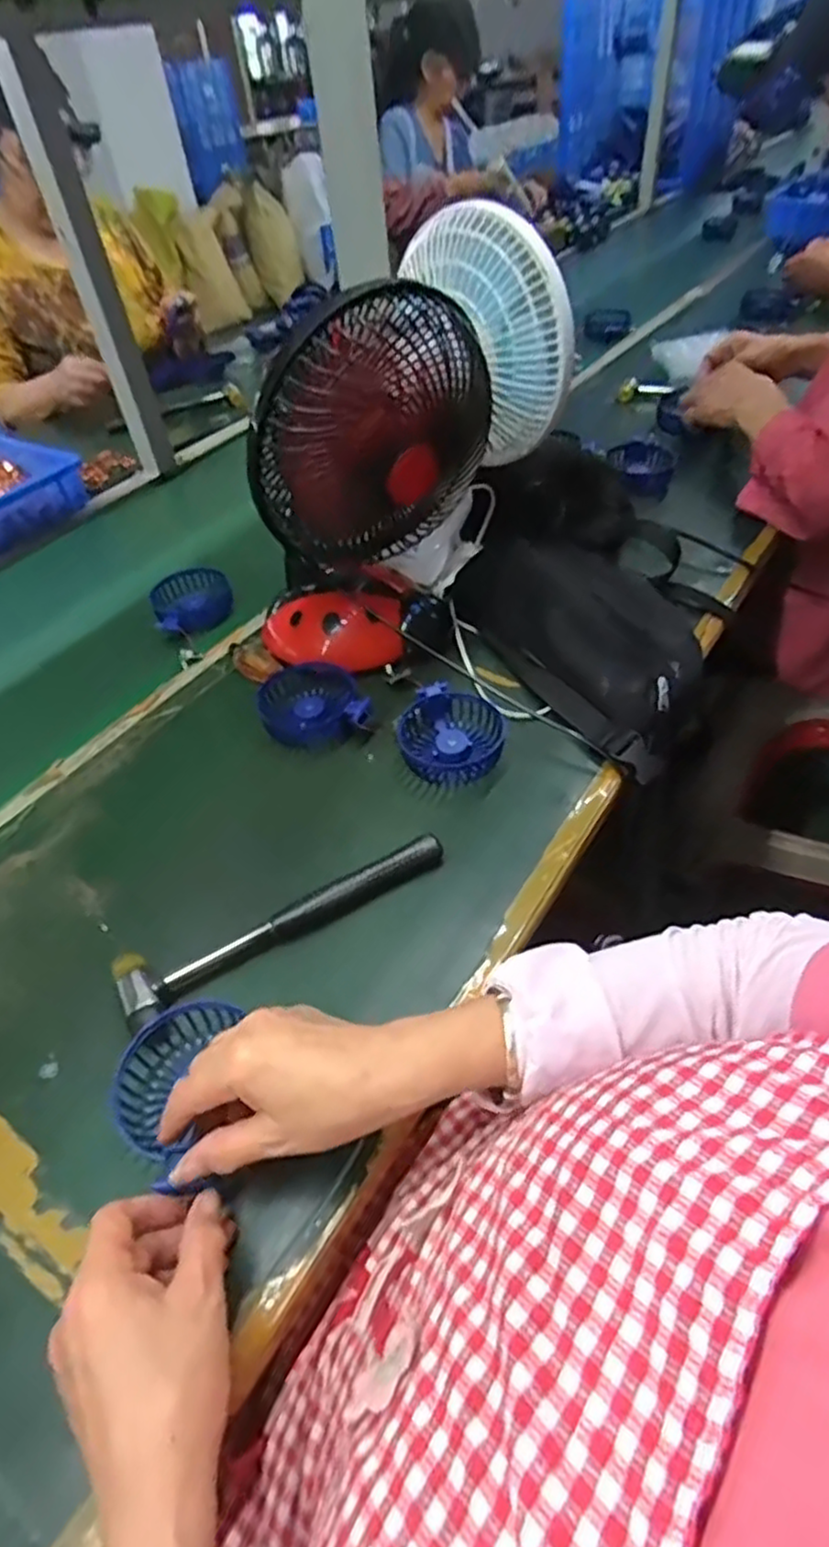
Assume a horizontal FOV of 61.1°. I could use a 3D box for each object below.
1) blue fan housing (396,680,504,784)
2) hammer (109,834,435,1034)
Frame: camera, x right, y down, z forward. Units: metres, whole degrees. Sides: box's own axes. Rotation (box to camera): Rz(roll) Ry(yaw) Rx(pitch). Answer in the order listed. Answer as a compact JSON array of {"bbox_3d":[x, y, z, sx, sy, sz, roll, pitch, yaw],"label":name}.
[{"bbox_3d":[0.029,-0.032,0.608,0.090,0.036,0.089,-3,47,3],"label":"blue fan housing"},{"bbox_3d":[-0.089,0.105,0.507,0.241,0.025,0.055,-25,50,-16],"label":"hammer"}]

